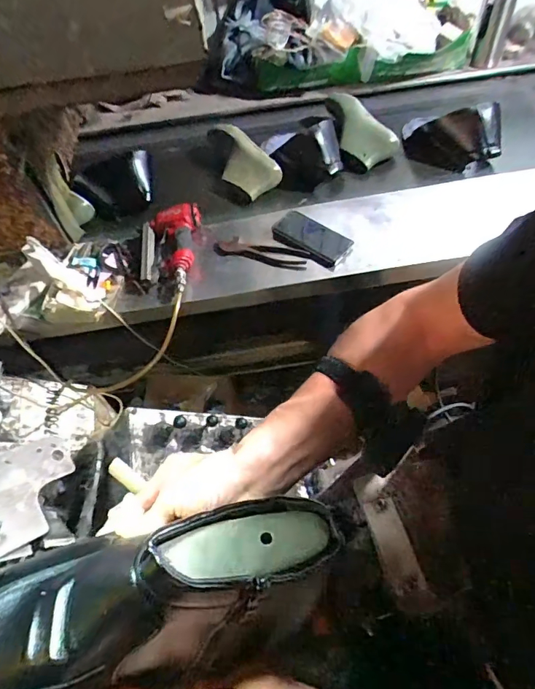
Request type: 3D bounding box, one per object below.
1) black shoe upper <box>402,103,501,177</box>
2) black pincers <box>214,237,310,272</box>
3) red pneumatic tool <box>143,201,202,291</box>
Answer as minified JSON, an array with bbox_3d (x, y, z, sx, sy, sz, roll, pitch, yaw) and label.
[{"bbox_3d":[0.443,-0.492,1.074,0.229,0.144,0.118,14,60,13],"label":"black shoe upper"},{"bbox_3d":[-0.016,-0.210,1.018,0.227,0.022,0.059,14,60,13],"label":"black pincers"},{"bbox_3d":[-0.235,-0.228,1.021,0.143,0.069,0.239,1,58,5],"label":"red pneumatic tool"}]

